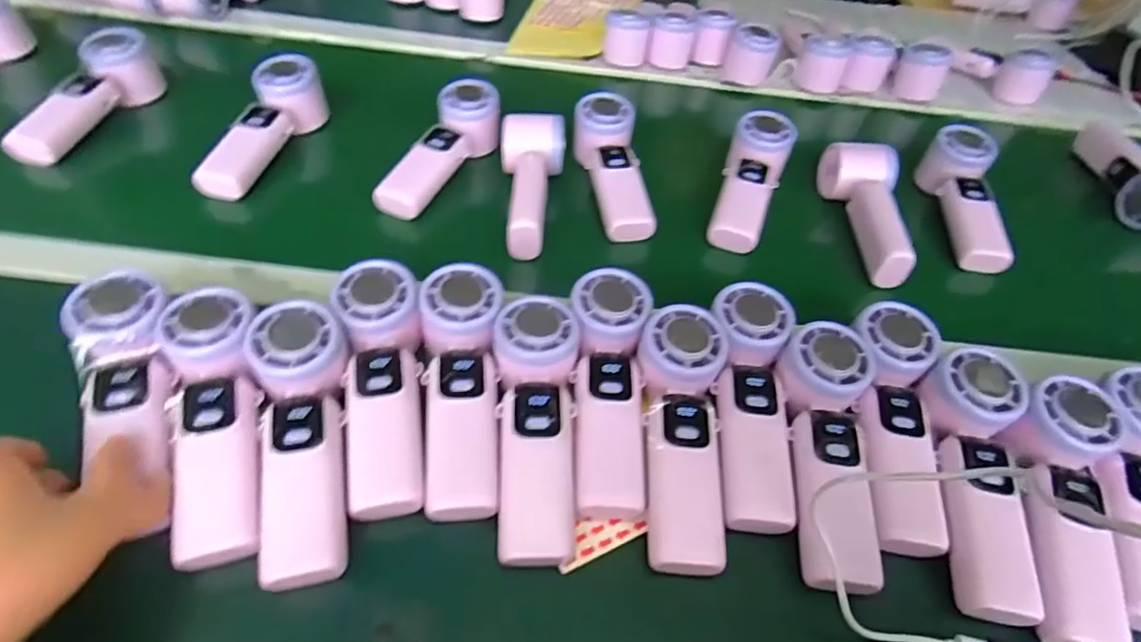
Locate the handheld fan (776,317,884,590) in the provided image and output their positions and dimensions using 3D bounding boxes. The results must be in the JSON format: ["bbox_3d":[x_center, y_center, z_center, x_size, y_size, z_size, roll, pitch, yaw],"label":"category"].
[{"bbox_3d":[0.165,0.080,0.392,0.052,0.030,0.167,7,65,0],"label":"handheld fan"}]

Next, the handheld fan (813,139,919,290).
[{"bbox_3d":[0.273,-0.105,0.577,0.062,0.051,0.160,11,48,3],"label":"handheld fan"}]

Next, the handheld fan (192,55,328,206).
[{"bbox_3d":[-0.283,-0.181,0.574,0.057,0.061,0.162,12,48,4],"label":"handheld fan"}]

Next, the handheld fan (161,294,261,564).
[{"bbox_3d":[-0.210,0.052,0.364,0.056,0.037,0.168,-13,51,-17],"label":"handheld fan"}]

